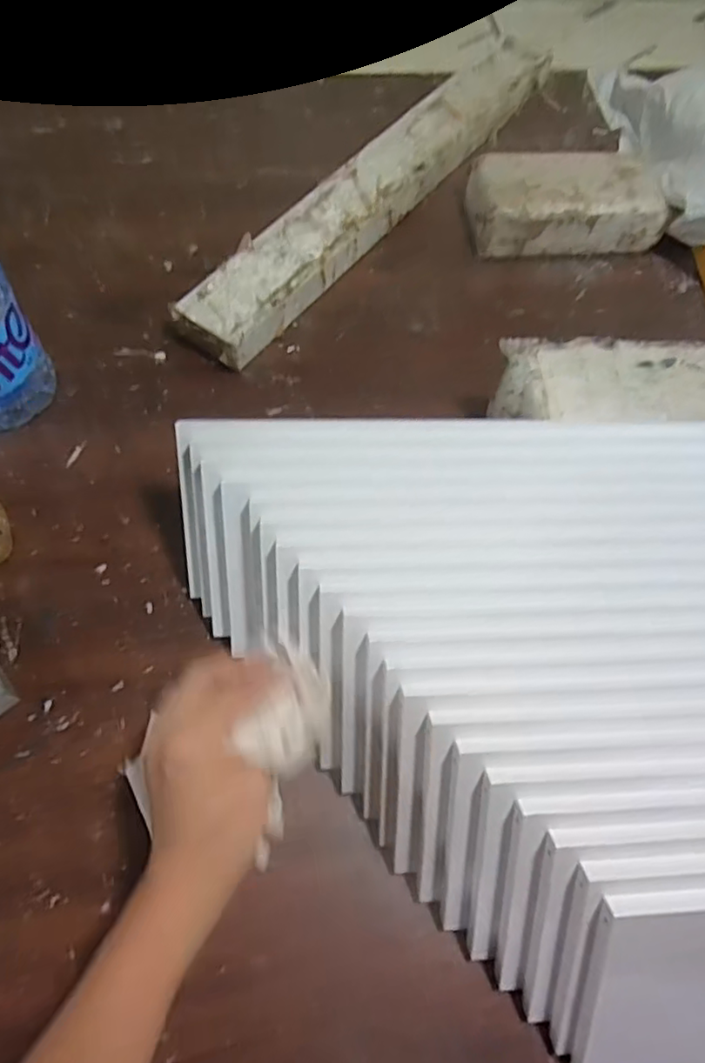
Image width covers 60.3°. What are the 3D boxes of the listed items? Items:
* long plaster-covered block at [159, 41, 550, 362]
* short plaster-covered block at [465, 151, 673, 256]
[{"bbox_3d":[0.048,-0.419,0.715,0.092,0.041,0.672,33,66,13],"label":"long plaster-covered block"},{"bbox_3d":[0.241,-0.372,0.690,0.206,0.063,0.104,-5,63,-6],"label":"short plaster-covered block"}]

